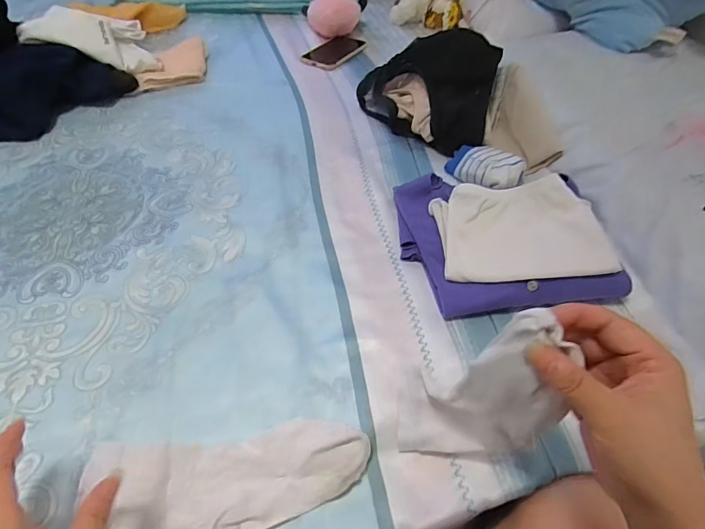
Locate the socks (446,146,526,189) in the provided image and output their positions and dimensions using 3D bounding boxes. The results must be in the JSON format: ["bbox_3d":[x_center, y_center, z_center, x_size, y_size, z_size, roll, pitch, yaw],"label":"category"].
[{"bbox_3d":[0.196,-0.144,0.628,0.105,0.034,0.070,36,57,23],"label":"socks"}]

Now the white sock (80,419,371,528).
[{"bbox_3d":[-0.098,0.181,0.351,0.222,0.018,0.086,-5,51,-8],"label":"white sock"}]

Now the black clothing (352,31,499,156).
[{"bbox_3d":[0.117,-0.292,0.698,0.218,0.116,0.178,15,51,8],"label":"black clothing"}]

